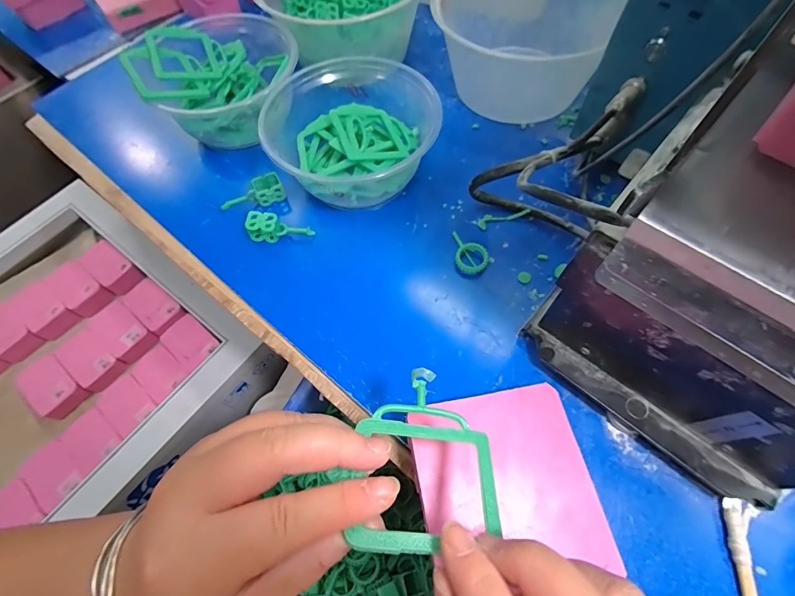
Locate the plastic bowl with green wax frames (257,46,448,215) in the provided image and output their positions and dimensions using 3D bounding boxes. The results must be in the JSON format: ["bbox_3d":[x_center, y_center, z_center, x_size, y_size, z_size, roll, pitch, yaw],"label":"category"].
[{"bbox_3d":[-0.041,-0.137,0.325,0.128,0.065,0.117,-1,64,2],"label":"plastic bowl with green wax frames"}]

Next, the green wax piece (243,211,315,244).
[{"bbox_3d":[-0.094,-0.055,0.314,0.050,0.027,0.015,2,64,3],"label":"green wax piece"}]

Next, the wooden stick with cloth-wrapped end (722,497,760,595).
[{"bbox_3d":[0.179,0.161,0.195,0.018,0.008,0.109,12,65,8],"label":"wooden stick with cloth-wrapped end"}]

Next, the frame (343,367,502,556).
[{"bbox_3d":[0.014,0.066,0.169,0.057,0.011,0.073,5,45,-10],"label":"frame"}]

